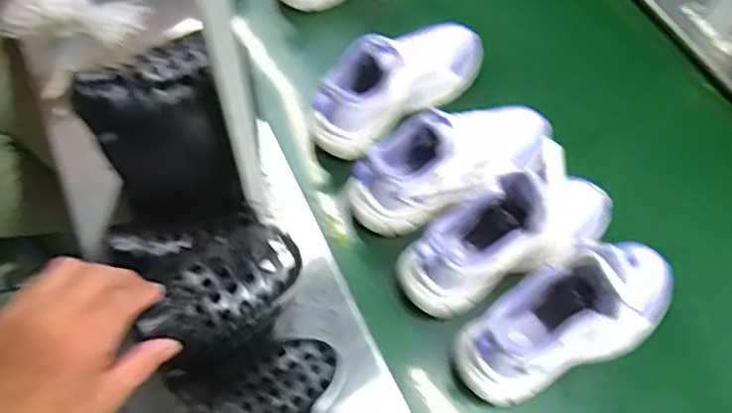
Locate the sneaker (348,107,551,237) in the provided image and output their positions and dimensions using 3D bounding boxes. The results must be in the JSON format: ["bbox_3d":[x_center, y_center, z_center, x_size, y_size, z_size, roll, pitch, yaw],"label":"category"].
[{"bbox_3d":[0.103,-0.056,0.697,0.251,0.108,0.083,-22,63,-13],"label":"sneaker"}]

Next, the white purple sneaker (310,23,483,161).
[{"bbox_3d":[0.039,-0.164,0.760,0.246,0.104,0.080,-32,66,-18],"label":"white purple sneaker"}]

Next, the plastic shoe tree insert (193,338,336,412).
[{"bbox_3d":[-0.078,0.157,0.525,0.124,0.032,0.063,-31,64,-36],"label":"plastic shoe tree insert"}]

